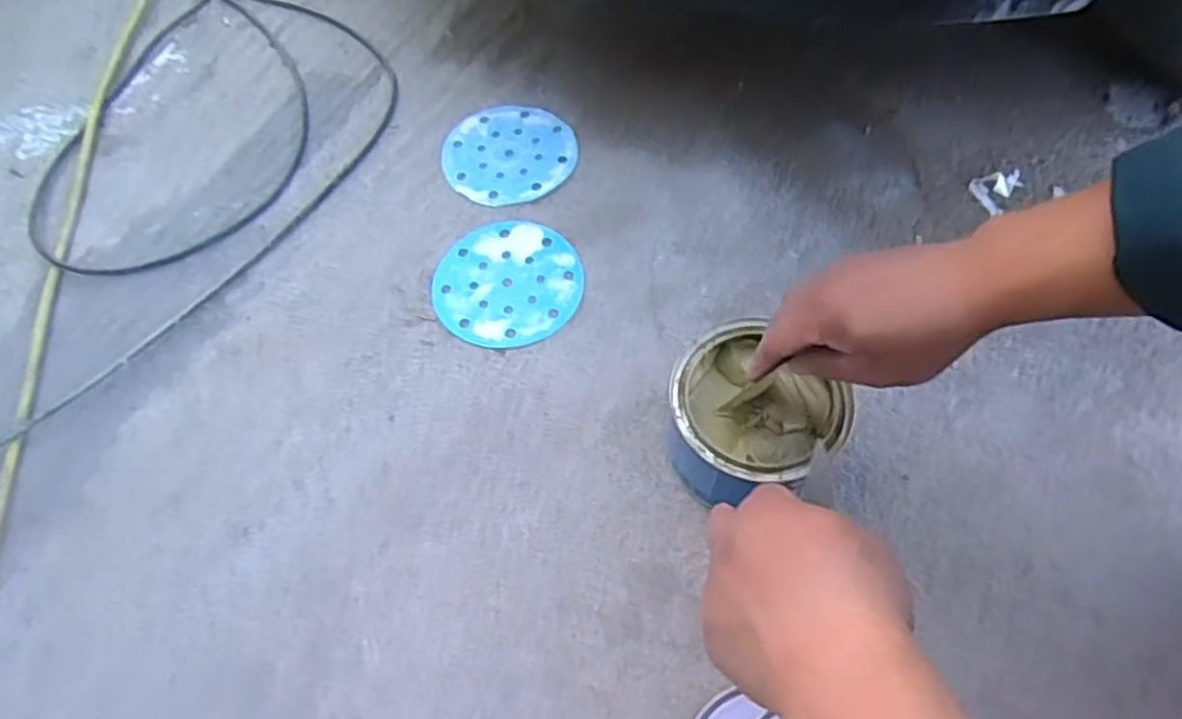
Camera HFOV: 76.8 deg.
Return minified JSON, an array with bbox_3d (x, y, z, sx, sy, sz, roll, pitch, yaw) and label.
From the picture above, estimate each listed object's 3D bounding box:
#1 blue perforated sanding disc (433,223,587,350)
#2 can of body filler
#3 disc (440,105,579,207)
[{"bbox_3d":[-0.079,-0.076,0.721,0.140,0.005,0.139,-2,60,3],"label":"blue perforated sanding disc"},{"bbox_3d":[0.121,0.052,0.591,0.126,0.086,0.120,-2,60,3],"label":"can of body filler"},{"bbox_3d":[-0.088,-0.223,0.803,0.141,0.005,0.135,-2,62,3],"label":"disc"}]

